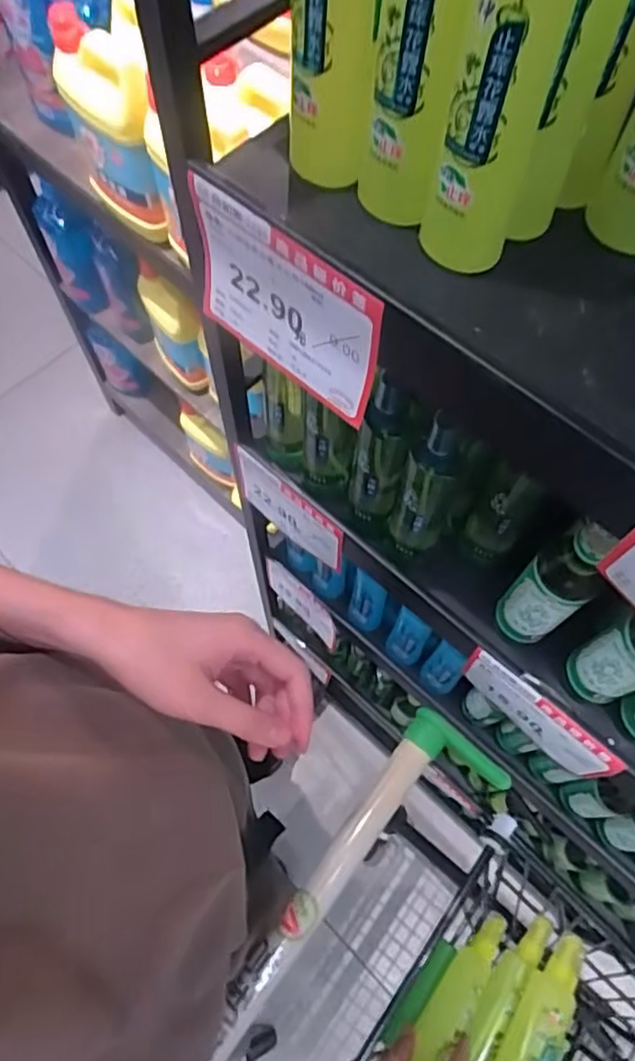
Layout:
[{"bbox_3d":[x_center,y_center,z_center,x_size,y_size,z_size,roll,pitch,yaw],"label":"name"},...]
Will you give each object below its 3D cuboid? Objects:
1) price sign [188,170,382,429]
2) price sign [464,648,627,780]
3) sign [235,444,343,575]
[{"bbox_3d":[-0.022,-0.134,0.391,0.138,0.104,0.006,39,67,16],"label":"price sign"},{"bbox_3d":[0.187,0.158,0.560,0.138,0.074,0.011,41,72,17],"label":"price sign"},{"bbox_3d":[-0.031,-0.017,0.658,0.140,0.113,0.011,40,69,17],"label":"sign"}]

